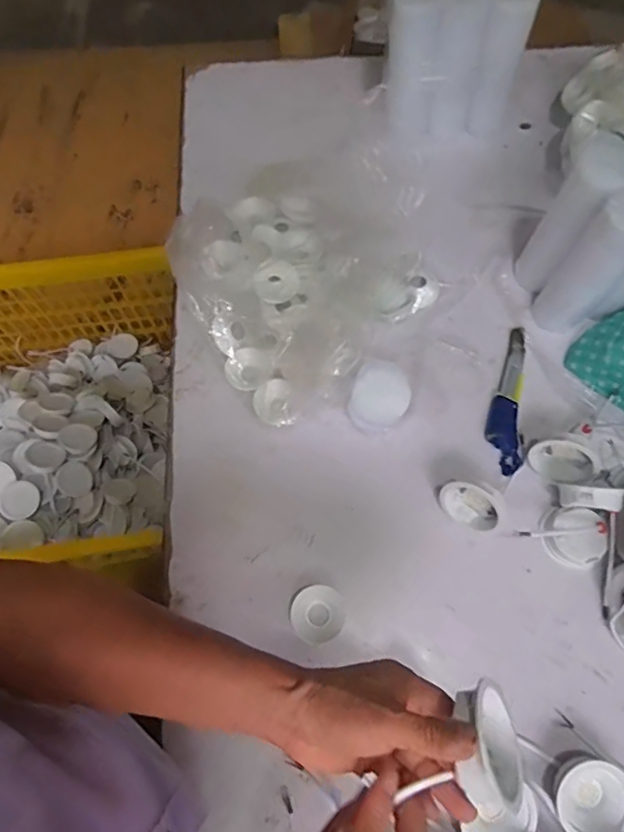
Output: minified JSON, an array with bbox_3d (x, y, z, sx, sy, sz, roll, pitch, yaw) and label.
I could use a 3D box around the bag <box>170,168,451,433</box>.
[{"bbox_3d":[-0.006,-0.190,0.704,0.316,0.104,0.319,-33,70,-12],"label":"bag"}]

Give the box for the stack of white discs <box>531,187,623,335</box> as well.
[{"bbox_3d":[0.326,-0.170,0.633,0.060,0.202,0.063,-16,67,-5],"label":"stack of white discs"}]

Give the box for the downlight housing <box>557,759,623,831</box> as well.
[{"bbox_3d":[0.266,0.362,0.515,0.073,0.027,0.070,-13,67,-4],"label":"downlight housing"}]

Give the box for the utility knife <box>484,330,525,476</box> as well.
[{"bbox_3d":[0.239,-0.025,0.676,0.041,0.011,0.193,9,67,5],"label":"utility knife"}]

